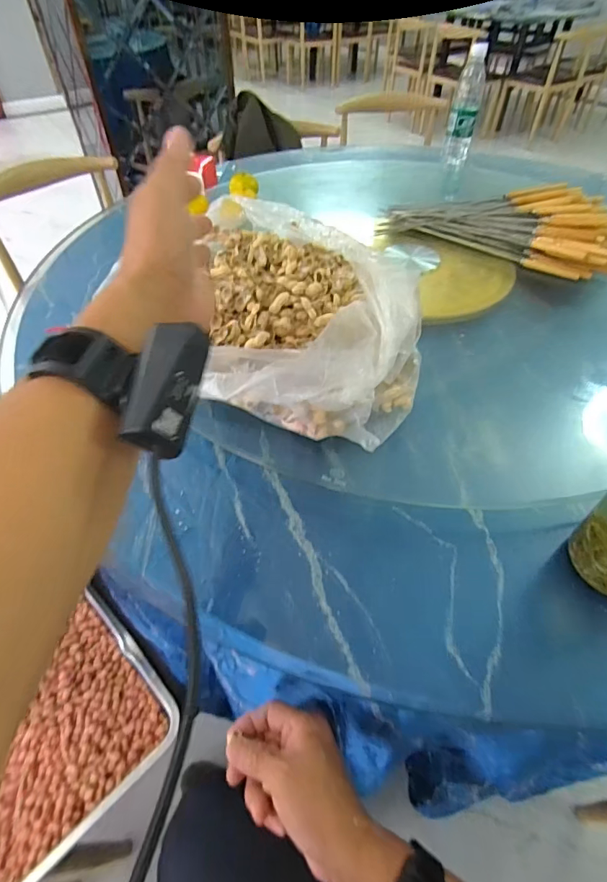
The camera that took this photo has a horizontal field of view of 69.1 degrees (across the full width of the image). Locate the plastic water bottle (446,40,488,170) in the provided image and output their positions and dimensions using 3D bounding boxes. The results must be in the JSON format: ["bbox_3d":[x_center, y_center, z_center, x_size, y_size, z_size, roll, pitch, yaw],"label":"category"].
[{"bbox_3d":[0.378,-0.771,1.030,0.066,0.219,0.057,10,50,8],"label":"plastic water bottle"}]

